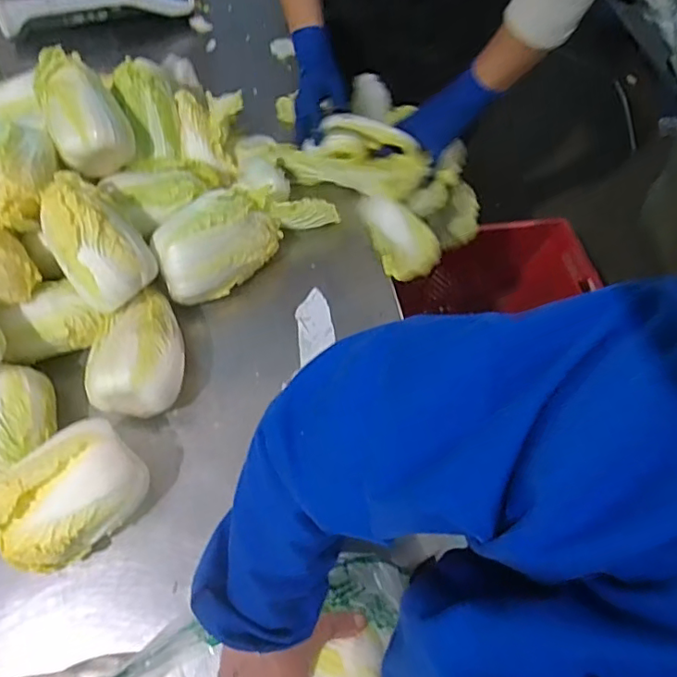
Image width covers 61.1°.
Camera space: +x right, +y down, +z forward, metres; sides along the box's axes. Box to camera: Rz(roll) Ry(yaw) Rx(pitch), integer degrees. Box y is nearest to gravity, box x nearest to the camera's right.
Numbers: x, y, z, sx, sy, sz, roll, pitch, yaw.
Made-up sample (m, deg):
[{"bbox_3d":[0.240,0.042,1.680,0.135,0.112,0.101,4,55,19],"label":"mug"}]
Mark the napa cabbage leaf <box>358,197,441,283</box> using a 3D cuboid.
[{"bbox_3d":[0.088,-0.146,0.800,0.073,0.045,0.138,-18,67,-7],"label":"napa cabbage leaf"}]

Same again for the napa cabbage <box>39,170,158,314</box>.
[{"bbox_3d":[-0.290,-0.118,0.681,0.095,0.087,0.159,-34,107,-13],"label":"napa cabbage"}]

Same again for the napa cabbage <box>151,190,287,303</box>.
[{"bbox_3d":[-0.159,-0.123,0.750,0.169,0.115,0.096,-39,72,-15],"label":"napa cabbage"}]

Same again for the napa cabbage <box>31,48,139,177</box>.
[{"bbox_3d":[-0.330,-0.290,0.745,0.092,0.094,0.159,-25,68,-11],"label":"napa cabbage"}]

